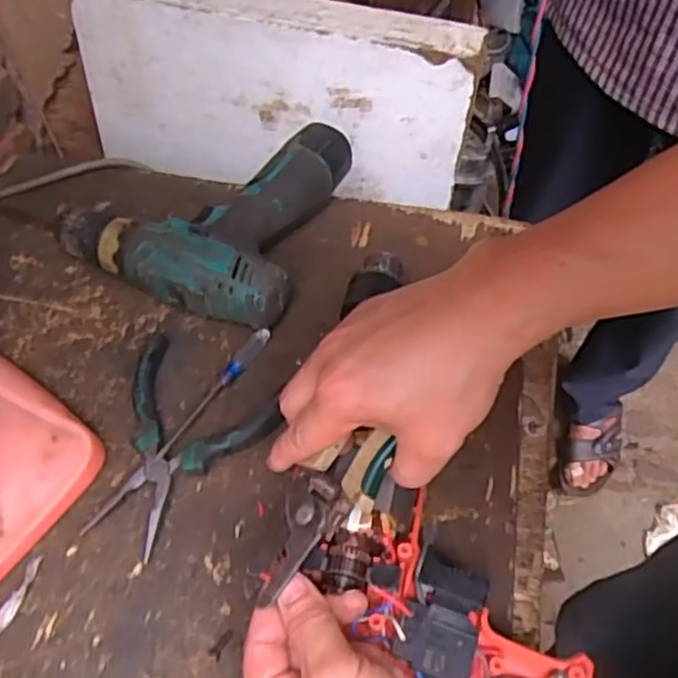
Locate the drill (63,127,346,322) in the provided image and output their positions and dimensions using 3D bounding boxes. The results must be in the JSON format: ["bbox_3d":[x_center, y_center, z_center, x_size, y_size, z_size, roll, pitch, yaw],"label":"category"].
[{"bbox_3d":[-0.101,-0.107,0.560,0.178,0.067,0.183,18,54,9],"label":"drill"}]

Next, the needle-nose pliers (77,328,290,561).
[{"bbox_3d":[-0.119,0.067,0.460,0.113,0.022,0.130,28,56,16],"label":"needle-nose pliers"}]

